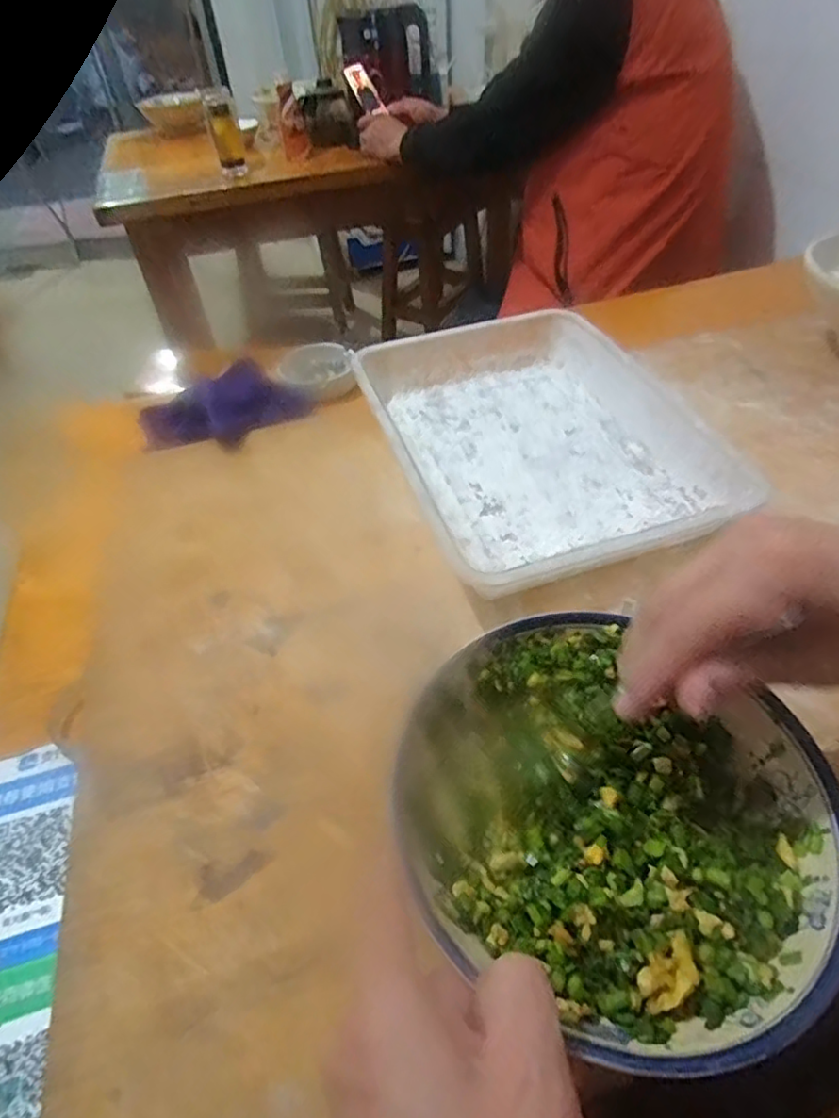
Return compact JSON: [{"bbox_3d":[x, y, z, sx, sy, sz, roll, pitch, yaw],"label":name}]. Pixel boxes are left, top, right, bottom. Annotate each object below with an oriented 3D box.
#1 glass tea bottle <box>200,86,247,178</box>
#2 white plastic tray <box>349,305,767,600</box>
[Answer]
[{"bbox_3d":[-0.403,-0.884,1.247,0.069,0.135,0.079,-15,46,-9],"label":"glass tea bottle"},{"bbox_3d":[0.090,-0.106,0.510,0.232,0.053,0.323,-16,46,-10],"label":"white plastic tray"}]

